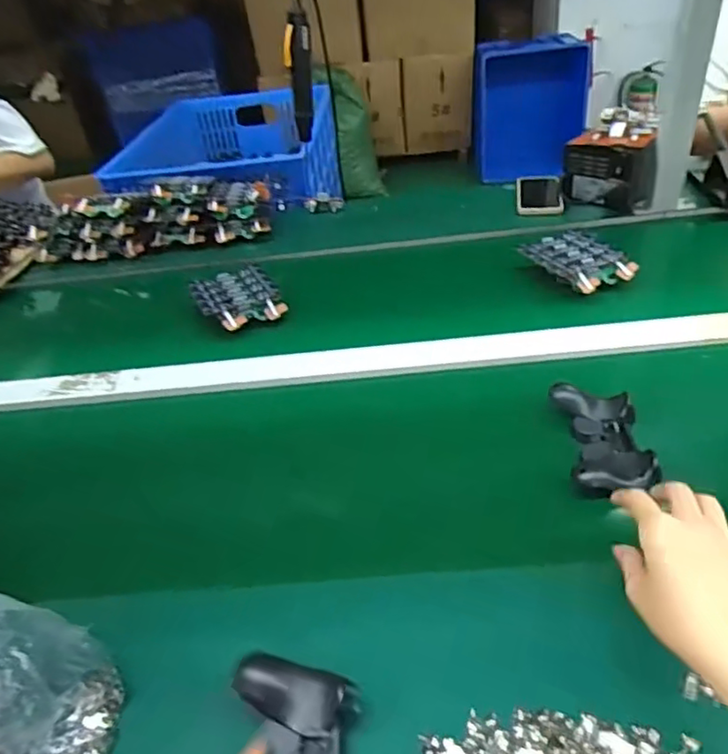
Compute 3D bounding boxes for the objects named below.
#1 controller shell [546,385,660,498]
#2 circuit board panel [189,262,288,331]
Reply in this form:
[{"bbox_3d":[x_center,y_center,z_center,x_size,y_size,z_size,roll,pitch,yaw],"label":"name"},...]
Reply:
[{"bbox_3d":[0.249,0.065,0.638,0.082,0.028,0.152,-3,36,6],"label":"controller shell"},{"bbox_3d":[-0.195,-0.126,0.938,0.123,0.022,0.139,-15,42,-15],"label":"circuit board panel"}]

